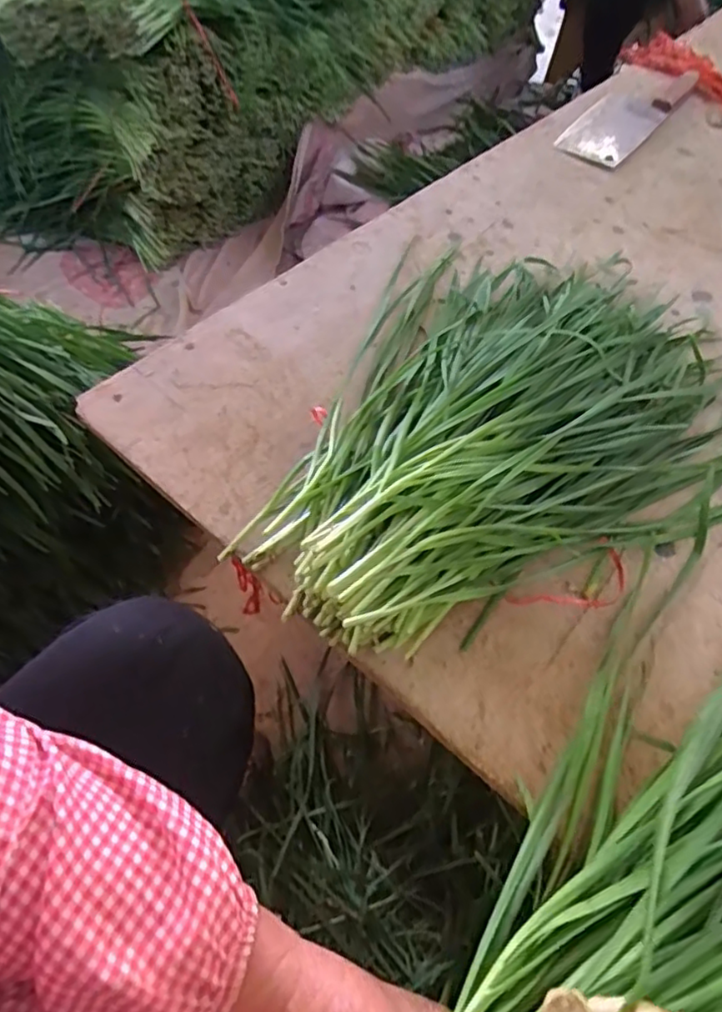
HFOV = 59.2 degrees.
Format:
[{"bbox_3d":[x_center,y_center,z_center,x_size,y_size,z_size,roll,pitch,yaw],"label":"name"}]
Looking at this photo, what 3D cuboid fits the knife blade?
[{"bbox_3d":[0.348,-0.511,0.824,0.080,0.006,0.280,34,62,15],"label":"knife blade"}]

